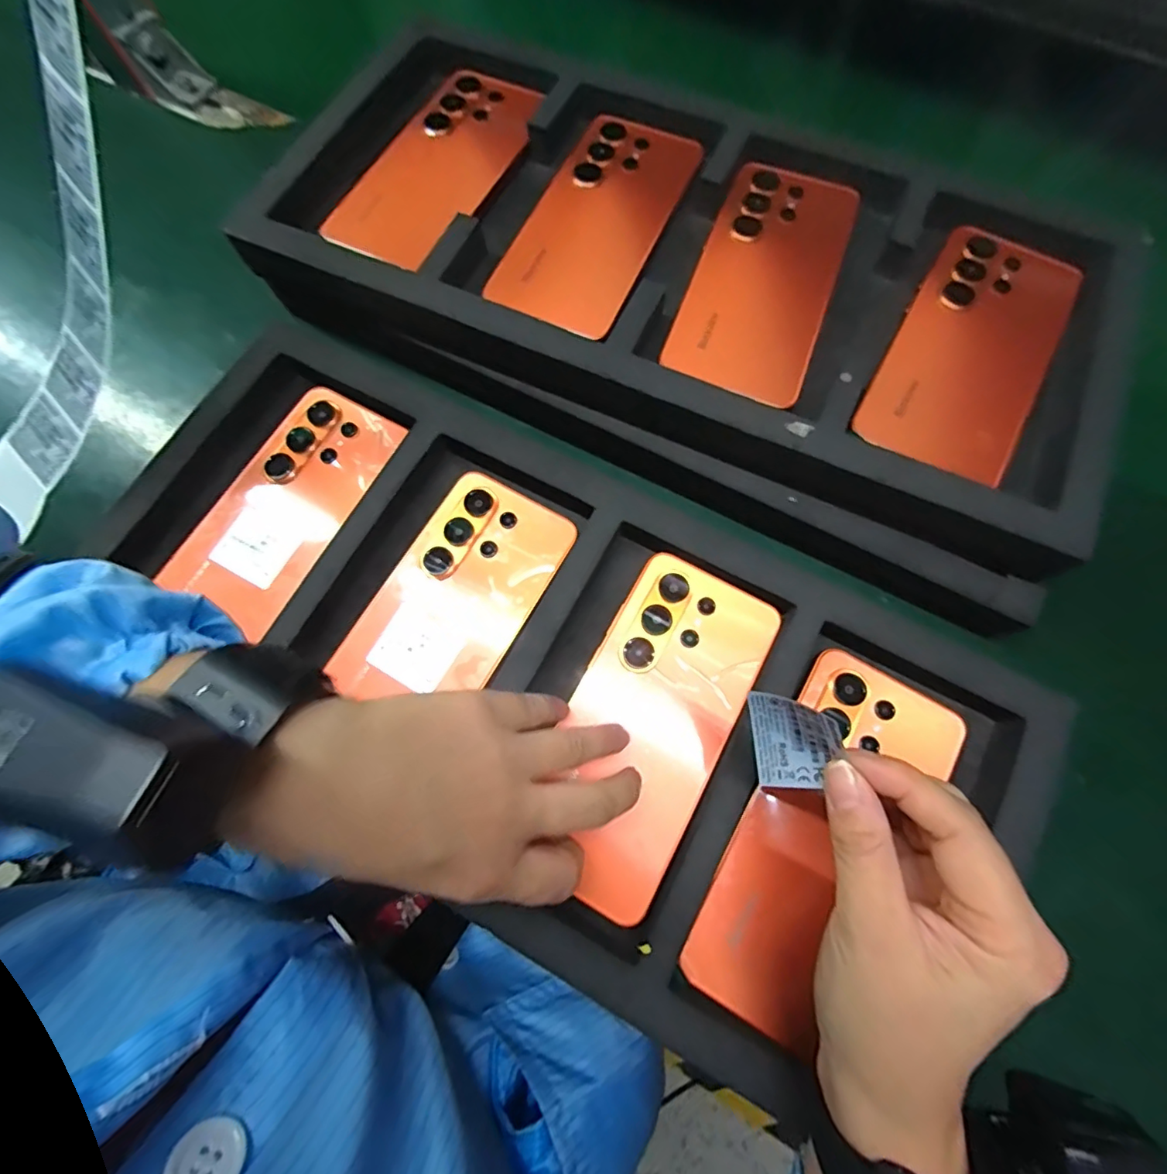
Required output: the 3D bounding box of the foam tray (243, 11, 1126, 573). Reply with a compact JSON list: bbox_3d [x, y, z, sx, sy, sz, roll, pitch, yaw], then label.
[{"bbox_3d":[0.054,-0.195,0.319,0.480,0.045,0.249,24,73,6],"label":"foam tray"}]

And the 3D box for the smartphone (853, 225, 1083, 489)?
[{"bbox_3d":[0.213,-0.131,0.291,0.076,0.005,0.163,31,74,8],"label":"smartphone"}]

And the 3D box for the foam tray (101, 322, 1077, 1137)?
[{"bbox_3d":[-0.029,0.038,0.275,0.463,0.035,0.215,29,74,8],"label":"foam tray"}]

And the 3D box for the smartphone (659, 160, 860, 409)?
[{"bbox_3d":[0.105,-0.180,0.308,0.076,0.010,0.161,20,73,5],"label":"smartphone"}]

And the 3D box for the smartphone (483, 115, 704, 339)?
[{"bbox_3d":[0.010,-0.222,0.320,0.077,0.012,0.174,23,73,6],"label":"smartphone"}]

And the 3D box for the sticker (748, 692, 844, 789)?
[{"bbox_3d":[0.080,0.059,0.201,0.031,0.008,0.038,-6,103,30],"label":"sticker"}]

